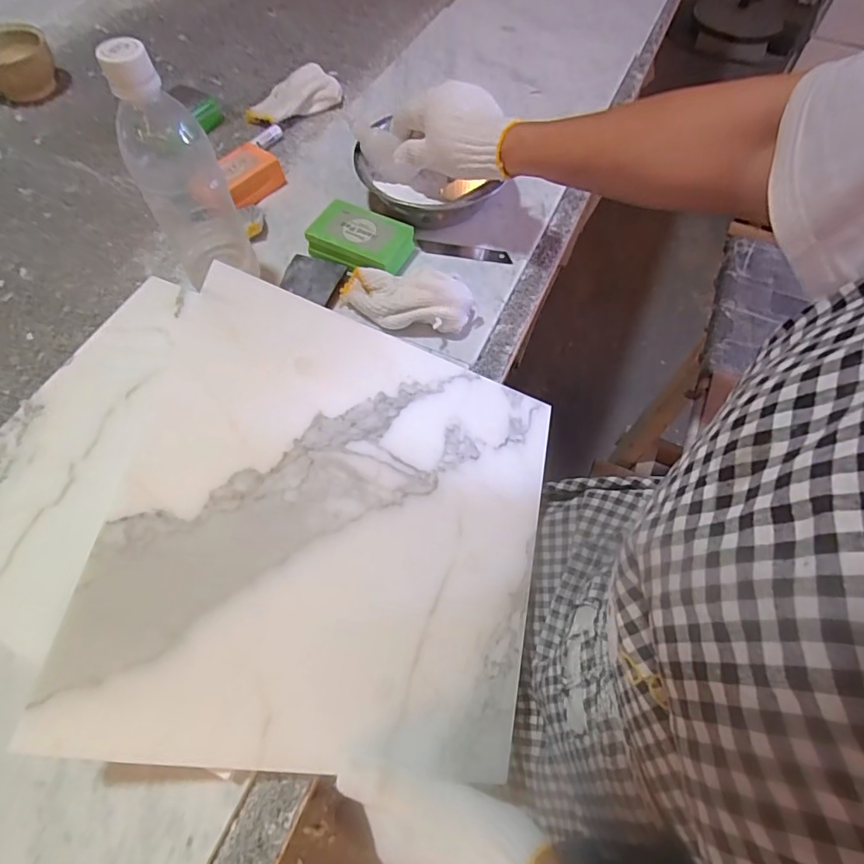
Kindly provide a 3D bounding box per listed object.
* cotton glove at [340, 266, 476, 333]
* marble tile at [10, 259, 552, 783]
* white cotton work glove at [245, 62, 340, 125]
[{"bbox_3d":[-0.025,-0.128,0.465,0.123,0.043,0.058,17,63,9],"label":"cotton glove"},{"bbox_3d":[-0.052,0.066,0.354,0.296,0.009,0.297,20,68,-22],"label":"marble tile"},{"bbox_3d":[-0.182,-0.438,0.644,0.125,0.032,0.069,-27,65,-14],"label":"white cotton work glove"}]

